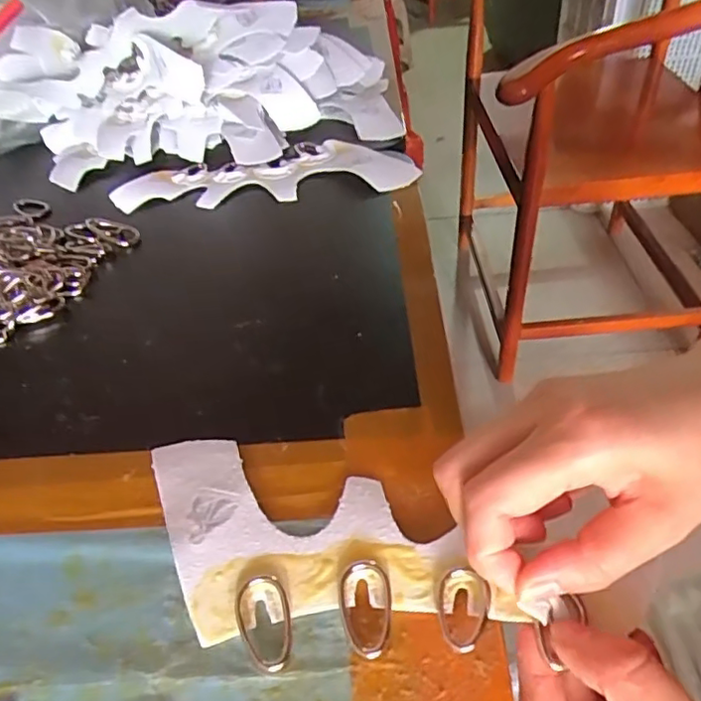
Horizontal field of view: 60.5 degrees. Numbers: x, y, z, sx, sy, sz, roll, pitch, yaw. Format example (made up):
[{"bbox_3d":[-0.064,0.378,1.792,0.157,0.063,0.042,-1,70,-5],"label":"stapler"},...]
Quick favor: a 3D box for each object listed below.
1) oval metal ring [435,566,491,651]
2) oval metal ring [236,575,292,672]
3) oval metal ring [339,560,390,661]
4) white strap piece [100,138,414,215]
[{"bbox_3d":[0.040,0.094,0.217,0.019,0.006,0.029,10,45,14],"label":"oval metal ring"},{"bbox_3d":[-0.032,0.100,0.222,0.019,0.005,0.034,-10,44,-6],"label":"oval metal ring"},{"bbox_3d":[0.005,0.095,0.223,0.019,0.004,0.035,-4,44,1],"label":"oval metal ring"},{"bbox_3d":[-0.065,-0.139,0.473,0.223,0.012,0.079,-7,44,-3],"label":"white strap piece"}]

